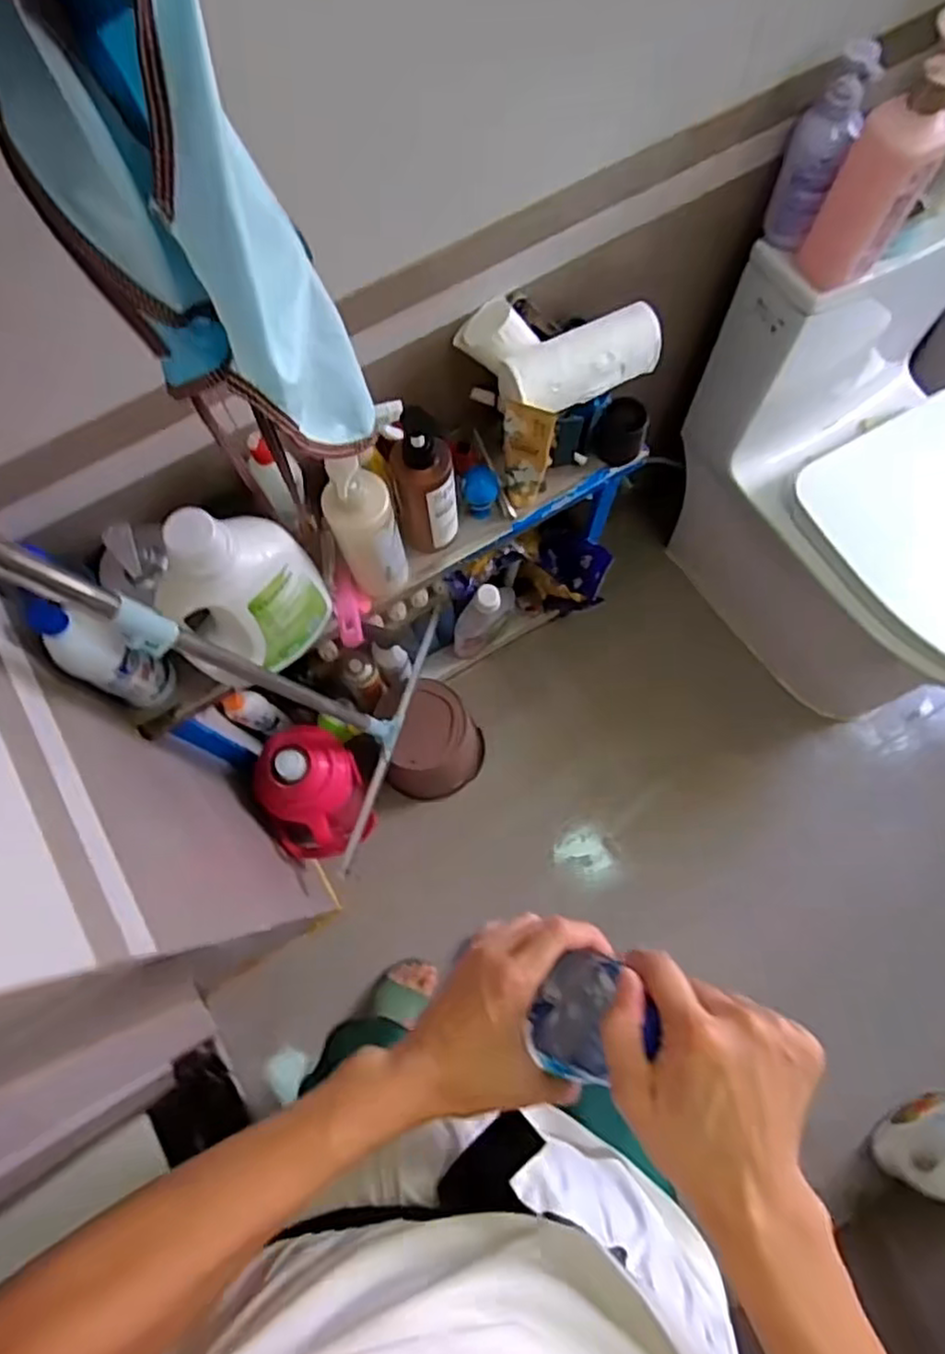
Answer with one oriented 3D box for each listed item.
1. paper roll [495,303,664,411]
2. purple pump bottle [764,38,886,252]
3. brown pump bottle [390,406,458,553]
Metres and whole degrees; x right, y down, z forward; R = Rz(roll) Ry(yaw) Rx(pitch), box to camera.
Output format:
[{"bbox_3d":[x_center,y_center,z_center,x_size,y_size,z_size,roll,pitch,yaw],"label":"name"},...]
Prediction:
[{"bbox_3d":[0.122,-0.350,0.778,0.186,0.060,0.064,-27,76,-6],"label":"paper roll"},{"bbox_3d":[0.386,-0.575,0.775,0.045,0.193,0.067,-31,76,-7],"label":"purple pump bottle"},{"bbox_3d":[-0.050,-0.218,0.806,0.067,0.190,0.065,-10,74,-2],"label":"brown pump bottle"}]

